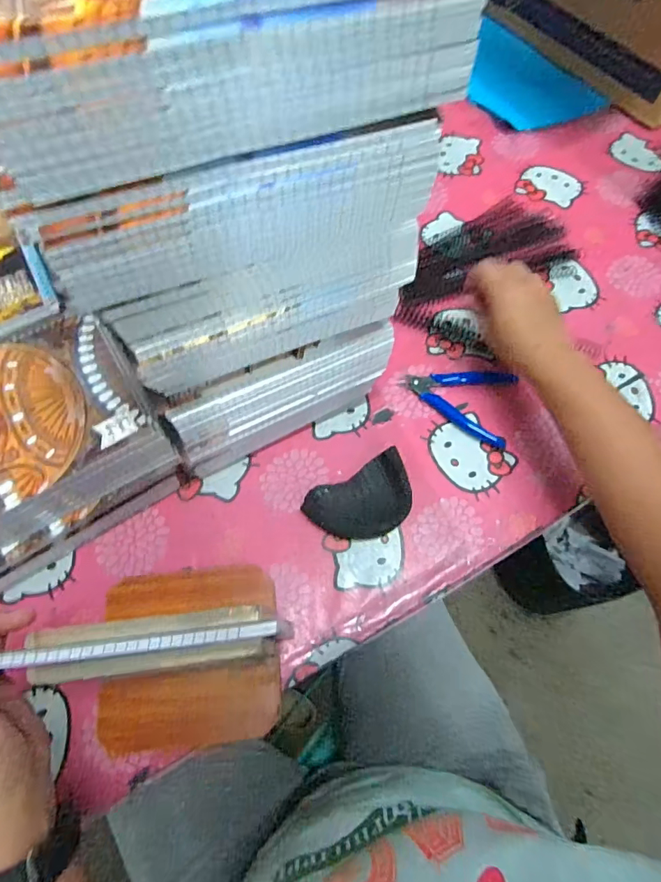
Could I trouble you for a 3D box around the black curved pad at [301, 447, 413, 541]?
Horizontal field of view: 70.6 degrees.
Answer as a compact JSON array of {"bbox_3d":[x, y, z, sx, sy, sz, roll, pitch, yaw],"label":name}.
[{"bbox_3d":[0.031,0.059,0.445,0.100,0.022,0.066,-25,70,-10],"label":"black curved pad"}]

